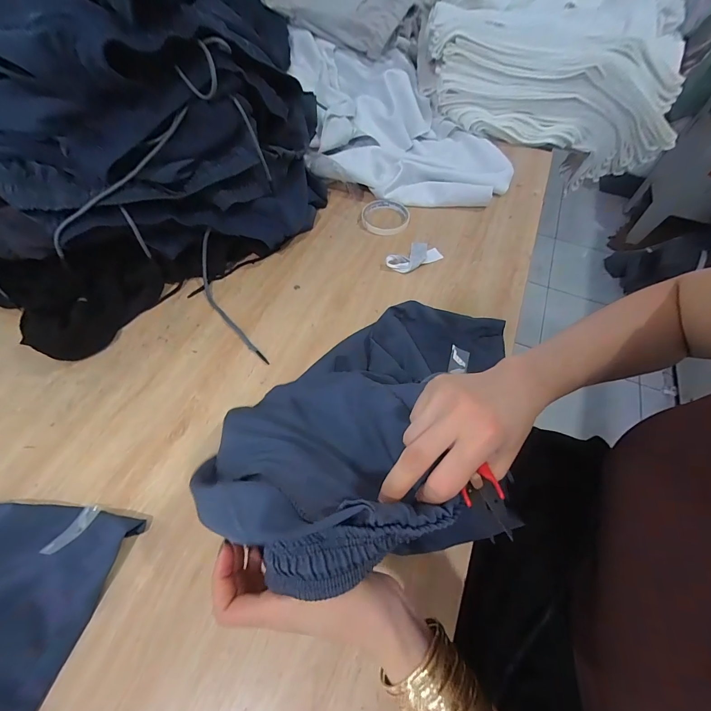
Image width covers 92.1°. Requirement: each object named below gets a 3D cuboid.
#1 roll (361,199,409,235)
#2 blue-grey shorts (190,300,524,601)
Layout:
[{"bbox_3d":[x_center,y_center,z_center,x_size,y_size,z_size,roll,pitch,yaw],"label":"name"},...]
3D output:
[{"bbox_3d":[0.055,-0.255,0.630,0.087,0.010,0.089,8,58,3],"label":"roll"},{"bbox_3d":[0.029,0.039,0.375,0.216,0.095,0.393,24,33,13],"label":"blue-grey shorts"}]

